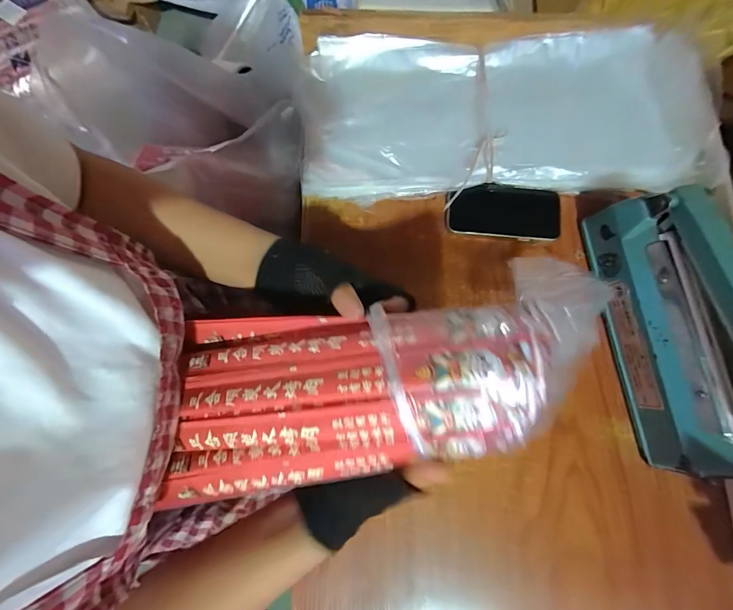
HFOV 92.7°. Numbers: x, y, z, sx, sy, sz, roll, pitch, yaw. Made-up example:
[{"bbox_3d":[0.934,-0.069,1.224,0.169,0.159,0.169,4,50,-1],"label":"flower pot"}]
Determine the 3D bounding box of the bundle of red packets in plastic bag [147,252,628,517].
[{"bbox_3d":[-0.016,0.053,0.258,0.307,0.055,0.140,-15,80,13],"label":"bundle of red packets in plastic bag"}]

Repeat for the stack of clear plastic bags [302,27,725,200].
[{"bbox_3d":[0.168,-0.260,0.454,0.514,0.069,0.233,2,80,0],"label":"stack of clear plastic bags"}]

